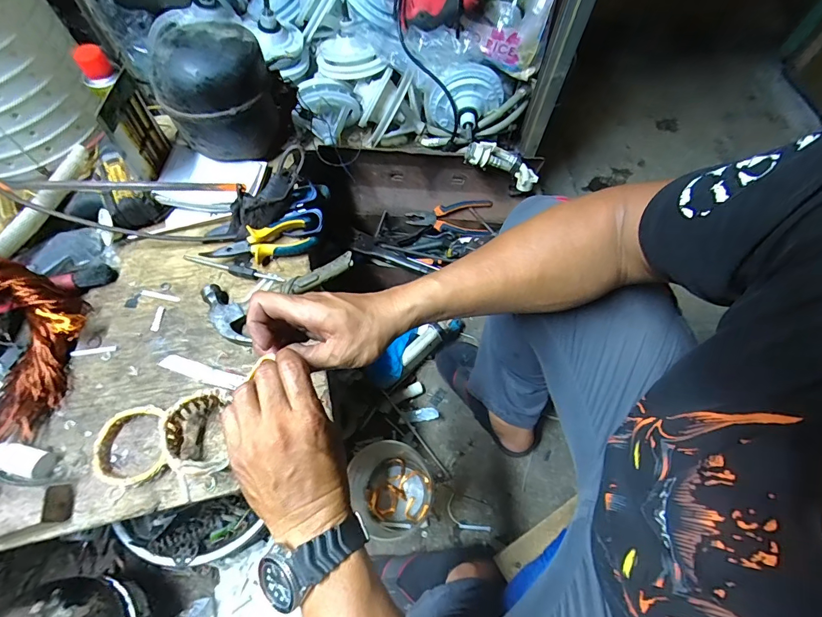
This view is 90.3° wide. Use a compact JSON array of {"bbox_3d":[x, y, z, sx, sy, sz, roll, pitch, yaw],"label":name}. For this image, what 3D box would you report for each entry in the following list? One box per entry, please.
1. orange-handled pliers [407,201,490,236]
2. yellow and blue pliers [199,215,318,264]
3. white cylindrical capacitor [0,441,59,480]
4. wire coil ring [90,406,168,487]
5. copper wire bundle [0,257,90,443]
[{"bbox_3d":[0.084,-0.199,0.904,0.182,0.026,0.076,-1,96,-2],"label":"orange-handled pliers"},{"bbox_3d":[-0.216,-0.099,0.593,0.148,0.032,0.057,-12,65,-7],"label":"yellow and blue pliers"},{"bbox_3d":[-0.434,0.171,0.459,0.054,0.025,0.031,10,64,3],"label":"white cylindrical capacitor"},{"bbox_3d":[-0.326,0.161,0.474,0.079,0.013,0.087,-12,65,-7],"label":"wire coil ring"},{"bbox_3d":[-0.505,0.035,0.460,0.210,0.100,0.201,30,67,13],"label":"copper wire bundle"}]

